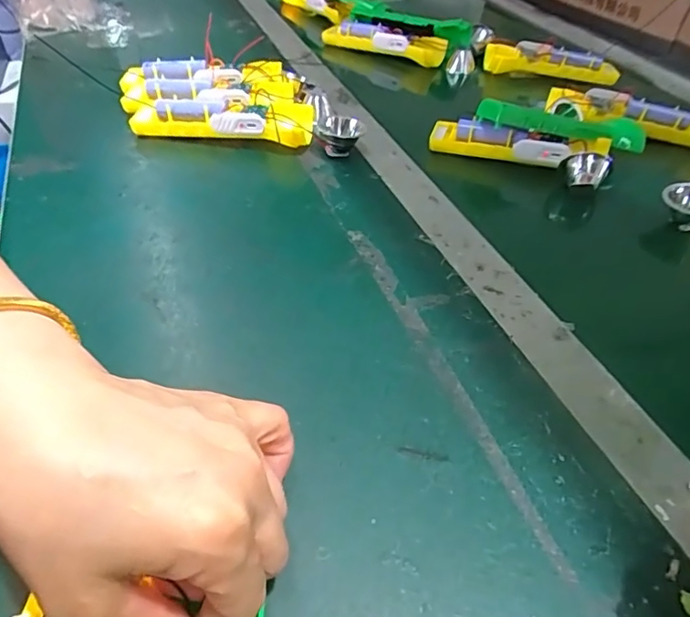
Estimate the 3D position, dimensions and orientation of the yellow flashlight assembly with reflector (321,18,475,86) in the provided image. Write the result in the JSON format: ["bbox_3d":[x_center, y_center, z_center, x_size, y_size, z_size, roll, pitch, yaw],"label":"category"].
[{"bbox_3d":[0.068,-0.350,0.705,0.202,0.048,0.037,18,47,14],"label":"yellow flashlight assembly with reflector"}]

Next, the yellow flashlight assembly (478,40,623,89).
[{"bbox_3d":[0.273,-0.329,0.696,0.174,0.034,0.032,14,44,9],"label":"yellow flashlight assembly"}]

